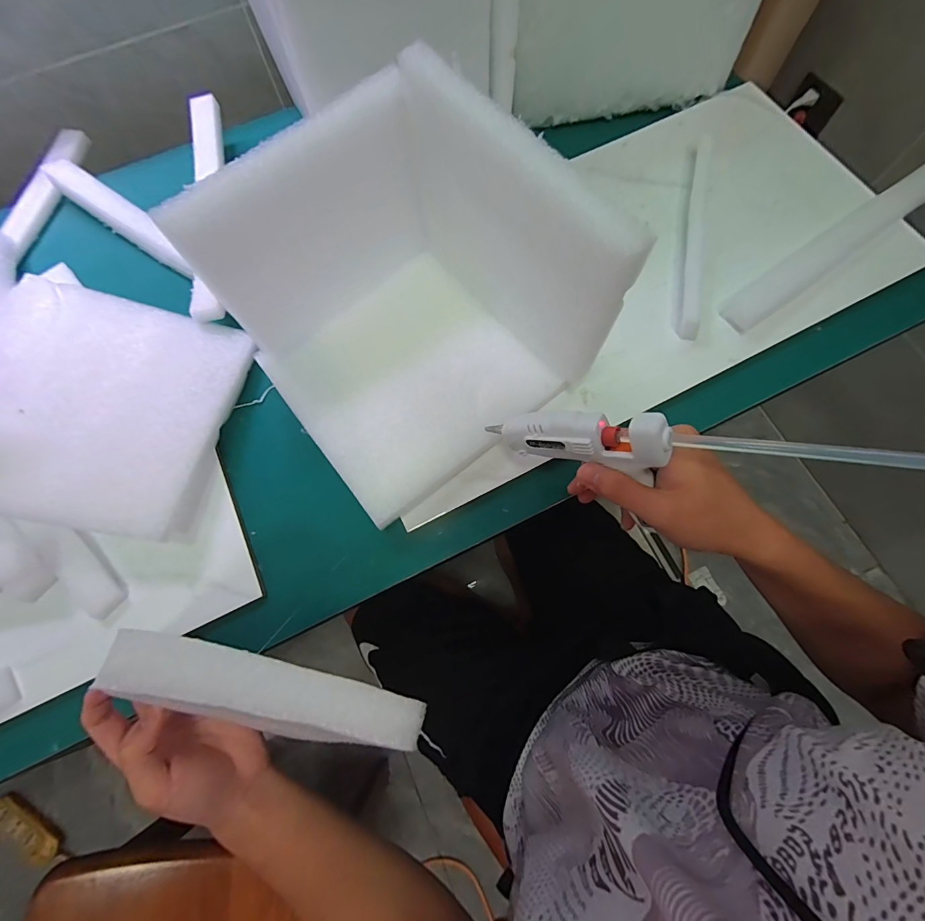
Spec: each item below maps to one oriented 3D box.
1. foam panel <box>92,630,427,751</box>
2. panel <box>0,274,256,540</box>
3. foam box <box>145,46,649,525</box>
[{"bbox_3d":[-0.075,0.100,0.177,0.131,0.009,0.023,29,75,-23],"label":"foam panel"},{"bbox_3d":[-0.310,-0.053,0.351,0.199,0.016,0.210,12,62,-11],"label":"panel"},{"bbox_3d":[-0.047,-0.106,0.315,0.214,0.182,0.220,-38,75,-9],"label":"foam box"}]

